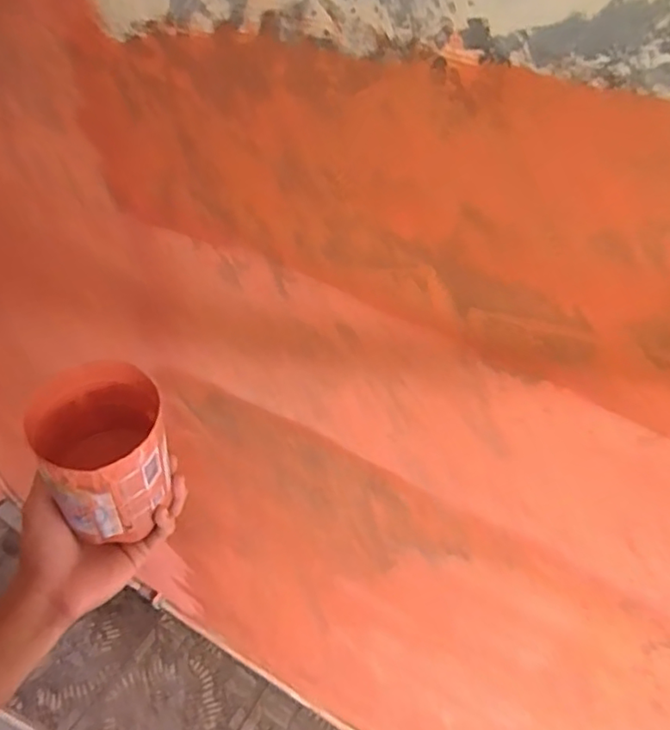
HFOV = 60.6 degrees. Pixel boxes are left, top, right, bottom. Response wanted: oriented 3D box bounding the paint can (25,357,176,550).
[{"bbox_3d":[-0.163,0.069,0.420,0.082,0.106,0.092,-18,47,-18],"label":"paint can"}]

